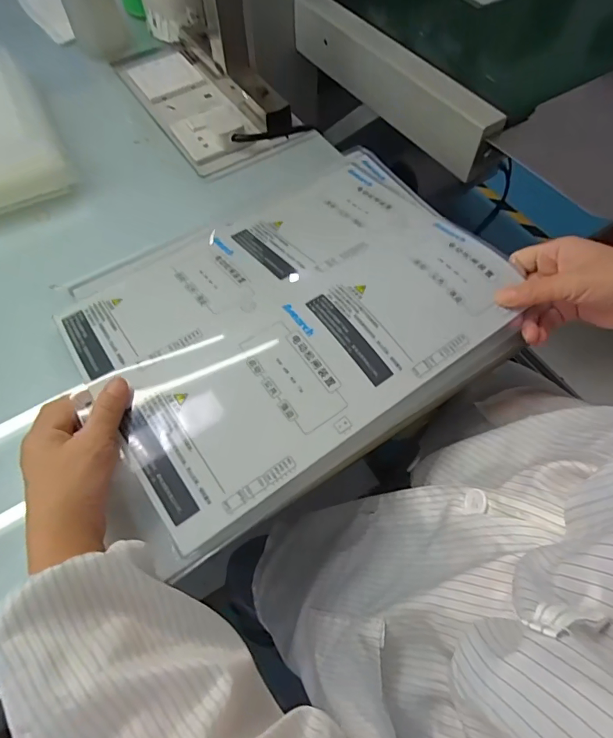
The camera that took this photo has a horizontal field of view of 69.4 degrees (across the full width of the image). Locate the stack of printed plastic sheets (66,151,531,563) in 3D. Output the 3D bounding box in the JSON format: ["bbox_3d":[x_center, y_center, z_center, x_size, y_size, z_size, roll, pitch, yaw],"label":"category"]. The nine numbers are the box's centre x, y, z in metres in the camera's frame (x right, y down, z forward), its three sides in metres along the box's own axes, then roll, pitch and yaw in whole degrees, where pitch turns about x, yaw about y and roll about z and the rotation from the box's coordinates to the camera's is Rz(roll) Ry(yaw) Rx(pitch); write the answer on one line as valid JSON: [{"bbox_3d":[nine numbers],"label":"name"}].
[{"bbox_3d":[-0.014,-0.065,0.410,0.365,0.027,0.303,-30,61,-15],"label":"stack of printed plastic sheets"}]

